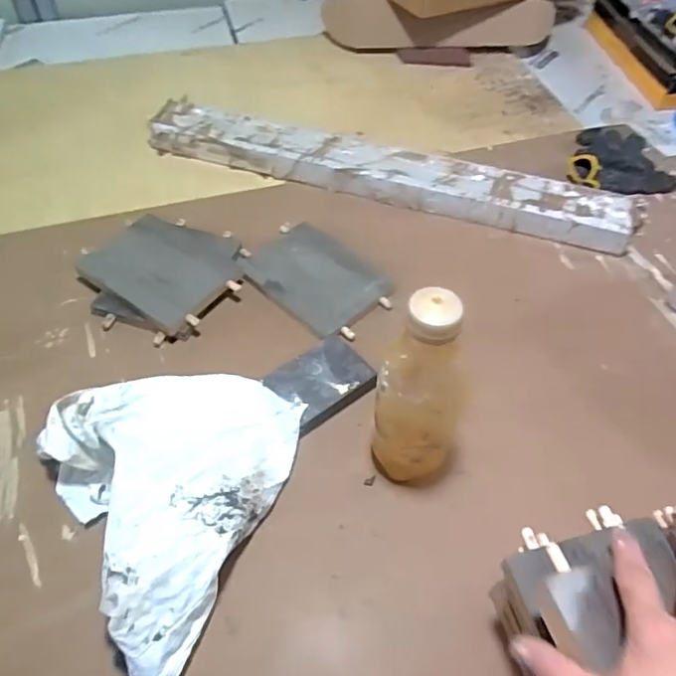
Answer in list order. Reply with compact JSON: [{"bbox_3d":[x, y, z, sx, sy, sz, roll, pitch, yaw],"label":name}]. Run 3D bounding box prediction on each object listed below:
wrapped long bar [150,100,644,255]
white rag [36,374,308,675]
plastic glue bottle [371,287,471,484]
[{"bbox_3d":[0.061,-0.227,0.800,0.664,0.050,0.081,16,55,8],"label":"wrapped long bar"},{"bbox_3d":[-0.165,0.112,0.492,0.217,0.097,0.258,22,56,12],"label":"white rag"},{"bbox_3d":[0.067,0.052,0.478,0.076,0.213,0.065,19,54,12],"label":"plastic glue bottle"}]

